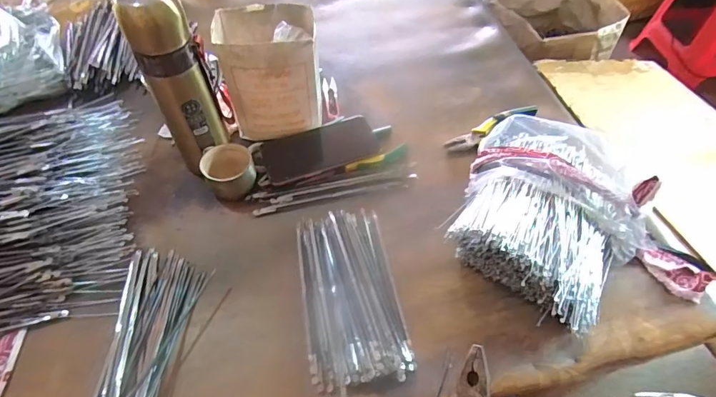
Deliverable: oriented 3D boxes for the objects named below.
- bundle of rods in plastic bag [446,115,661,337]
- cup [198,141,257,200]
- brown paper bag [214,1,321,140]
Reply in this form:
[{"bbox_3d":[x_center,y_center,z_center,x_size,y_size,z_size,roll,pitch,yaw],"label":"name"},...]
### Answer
[{"bbox_3d":[0.206,0.012,0.483,0.200,0.072,0.203,37,62,24],"label":"bundle of rods in plastic bag"},{"bbox_3d":[-0.164,-0.033,0.551,0.061,0.044,0.064,0,53,0],"label":"cup"},{"bbox_3d":[-0.116,-0.165,0.578,0.118,0.150,0.096,-5,53,-3],"label":"brown paper bag"}]

